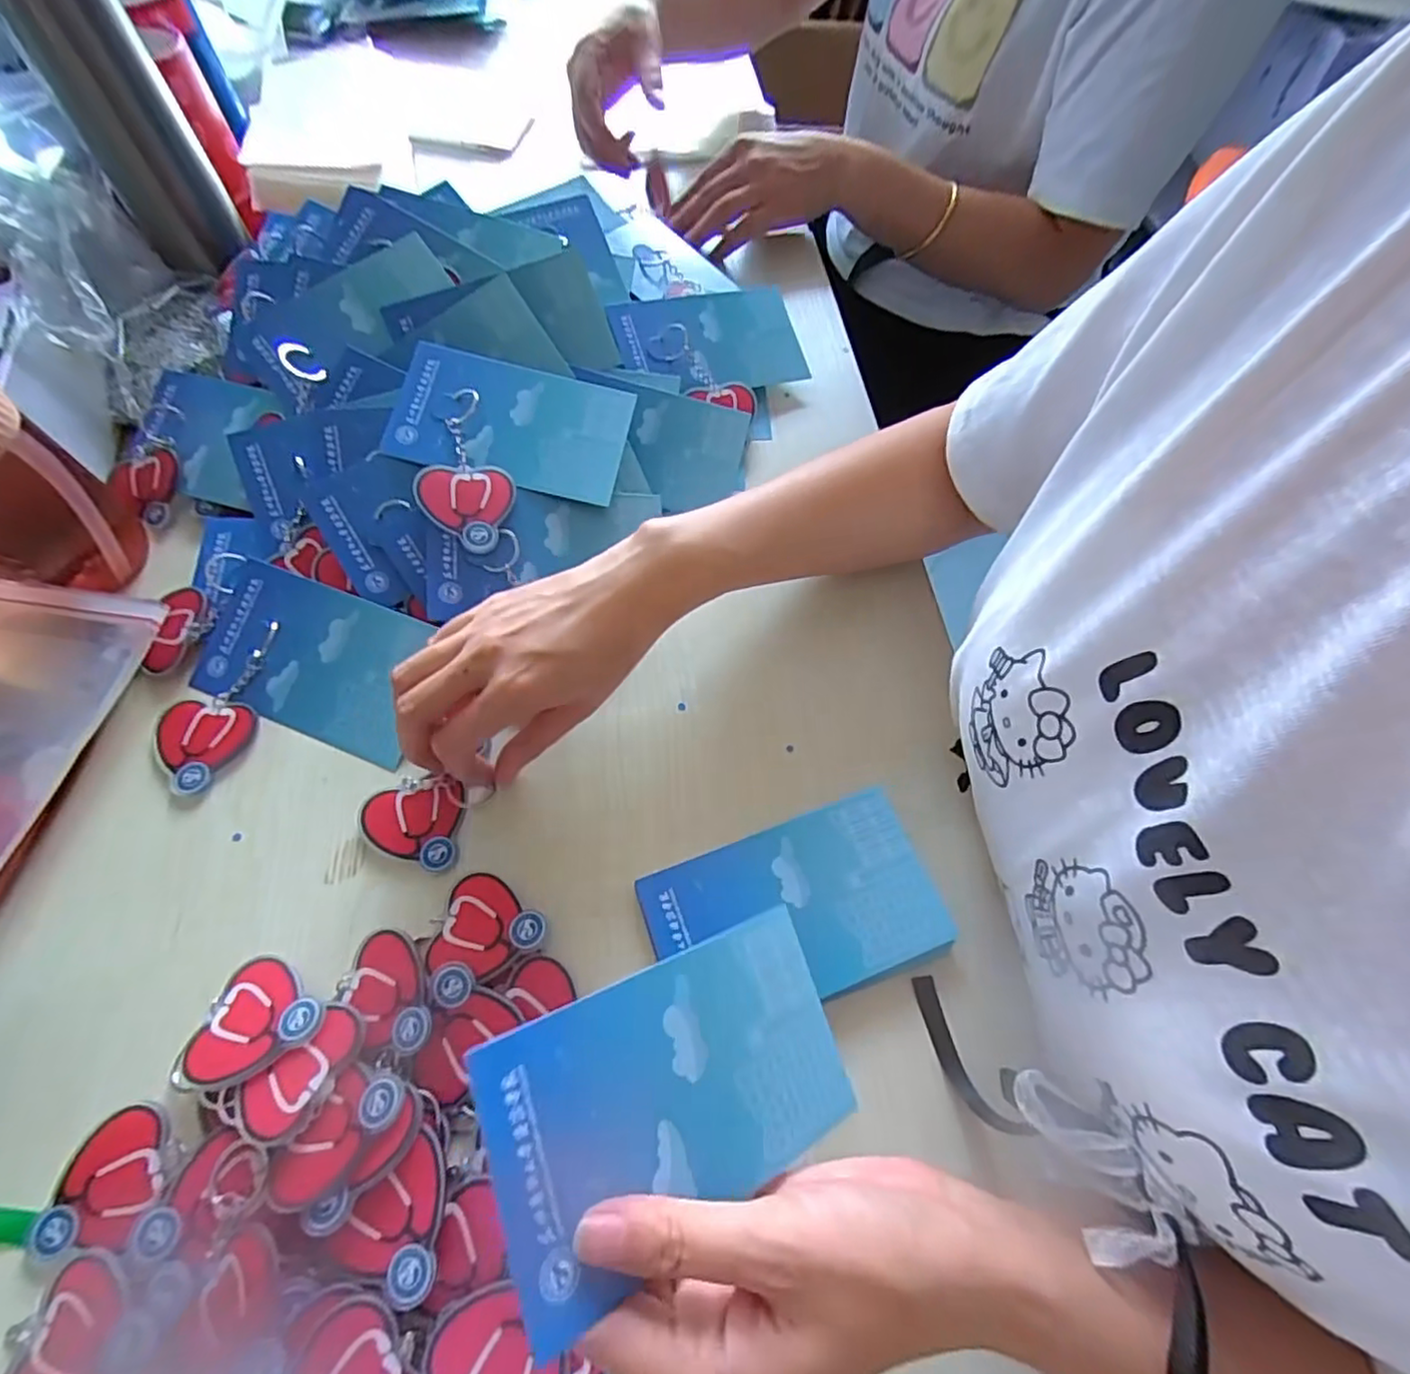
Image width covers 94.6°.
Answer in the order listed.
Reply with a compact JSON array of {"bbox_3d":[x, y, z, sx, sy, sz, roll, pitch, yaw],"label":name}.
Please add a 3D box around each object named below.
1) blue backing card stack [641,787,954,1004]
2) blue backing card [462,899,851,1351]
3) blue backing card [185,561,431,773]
[{"bbox_3d":[0.043,0.108,0.316,0.135,0.017,0.080,-17,65,-10],"label":"blue backing card stack"},{"bbox_3d":[-0.006,0.135,0.224,0.131,0.004,0.078,-9,72,-37],"label":"blue backing card"},{"bbox_3d":[-0.224,-0.019,0.365,0.145,0.006,0.080,19,83,9],"label":"blue backing card"}]

